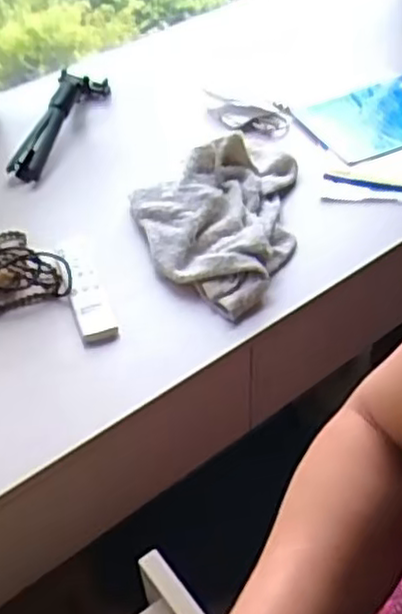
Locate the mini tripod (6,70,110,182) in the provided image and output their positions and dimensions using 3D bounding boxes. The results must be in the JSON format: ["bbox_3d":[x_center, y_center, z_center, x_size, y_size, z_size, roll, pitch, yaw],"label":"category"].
[{"bbox_3d":[-0.206,-0.272,1.004,0.063,0.053,0.251,11,48,13],"label":"mini tripod"}]

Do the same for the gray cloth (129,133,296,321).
[{"bbox_3d":[0.013,-0.113,0.839,0.192,0.066,0.287,3,47,5],"label":"gray cloth"}]

